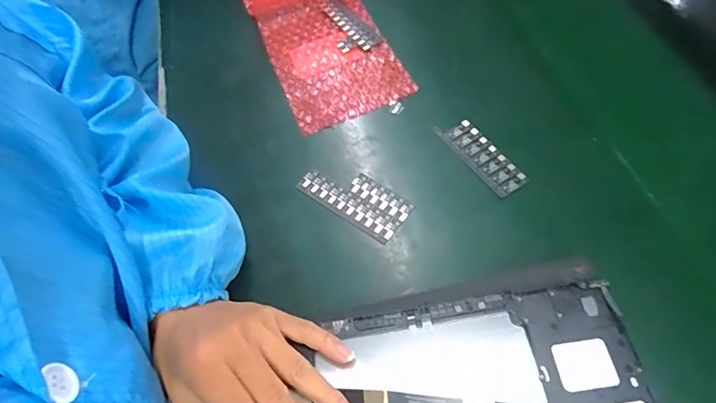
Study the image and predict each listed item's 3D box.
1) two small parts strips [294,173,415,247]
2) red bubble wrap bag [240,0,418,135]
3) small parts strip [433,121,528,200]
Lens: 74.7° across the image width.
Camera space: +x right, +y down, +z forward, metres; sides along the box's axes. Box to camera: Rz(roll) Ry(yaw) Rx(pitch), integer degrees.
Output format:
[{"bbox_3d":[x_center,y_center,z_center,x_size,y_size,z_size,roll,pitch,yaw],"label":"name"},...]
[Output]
[{"bbox_3d":[-0.004,-0.004,0.398,0.098,0.013,0.041,32,66,25],"label":"two small parts strips"},{"bbox_3d":[-0.043,-0.185,0.508,0.123,0.064,0.246,-22,70,-14],"label":"red bubble wrap bag"},{"bbox_3d":[0.107,-0.040,0.407,0.028,0.005,0.086,-36,61,-4],"label":"small parts strip"}]

